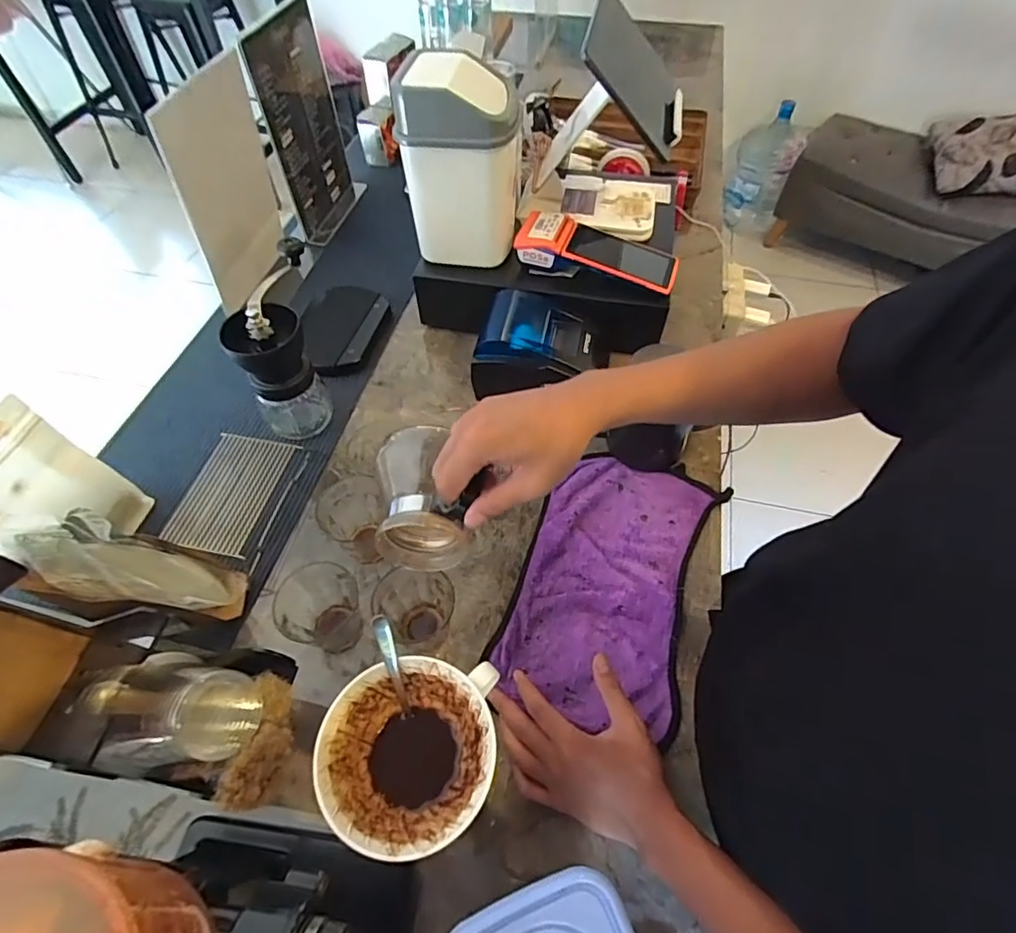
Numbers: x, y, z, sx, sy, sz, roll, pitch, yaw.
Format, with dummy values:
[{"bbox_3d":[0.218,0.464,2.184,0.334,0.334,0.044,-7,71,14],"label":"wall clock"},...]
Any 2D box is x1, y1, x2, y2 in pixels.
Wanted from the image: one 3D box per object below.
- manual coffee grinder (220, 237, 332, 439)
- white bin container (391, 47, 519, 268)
[{"bbox_3d":[-0.283,-0.151,0.680,0.072,0.190,0.156,-1,56,-2],"label":"manual coffee grinder"},{"bbox_3d":[-0.059,-0.390,0.696,0.141,0.205,0.125,-1,56,-2],"label":"white bin container"}]

